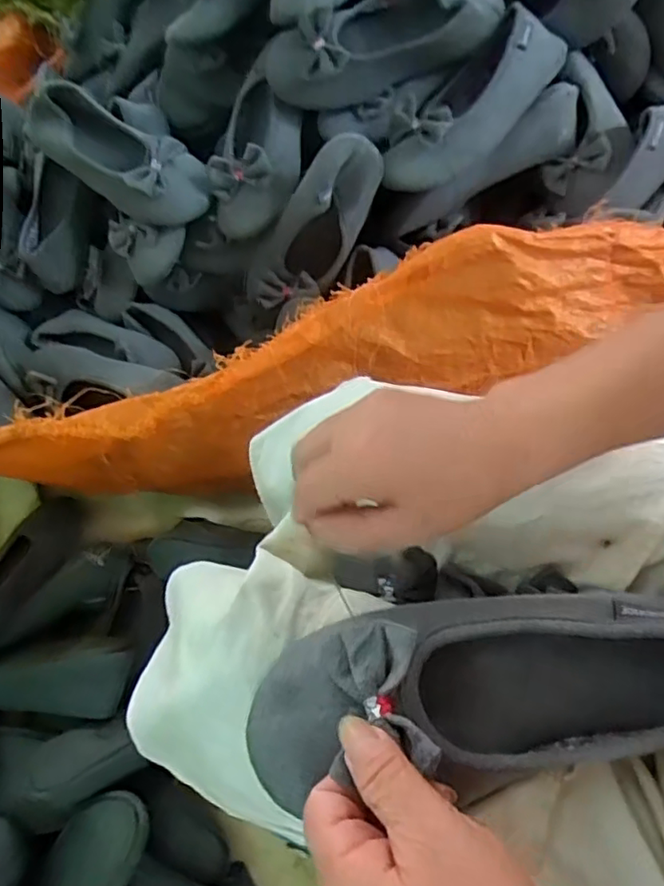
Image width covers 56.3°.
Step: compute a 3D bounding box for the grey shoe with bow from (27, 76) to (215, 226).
[{"bbox_3d":[-0.250,-0.337,0.722,0.233,0.068,0.093,34,72,16],"label":"grey shoe with bow"}]

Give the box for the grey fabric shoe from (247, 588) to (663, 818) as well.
[{"bbox_3d":[0.074,0.116,0.301,0.219,0.064,0.087,-5,66,-5],"label":"grey fabric shoe"}]

